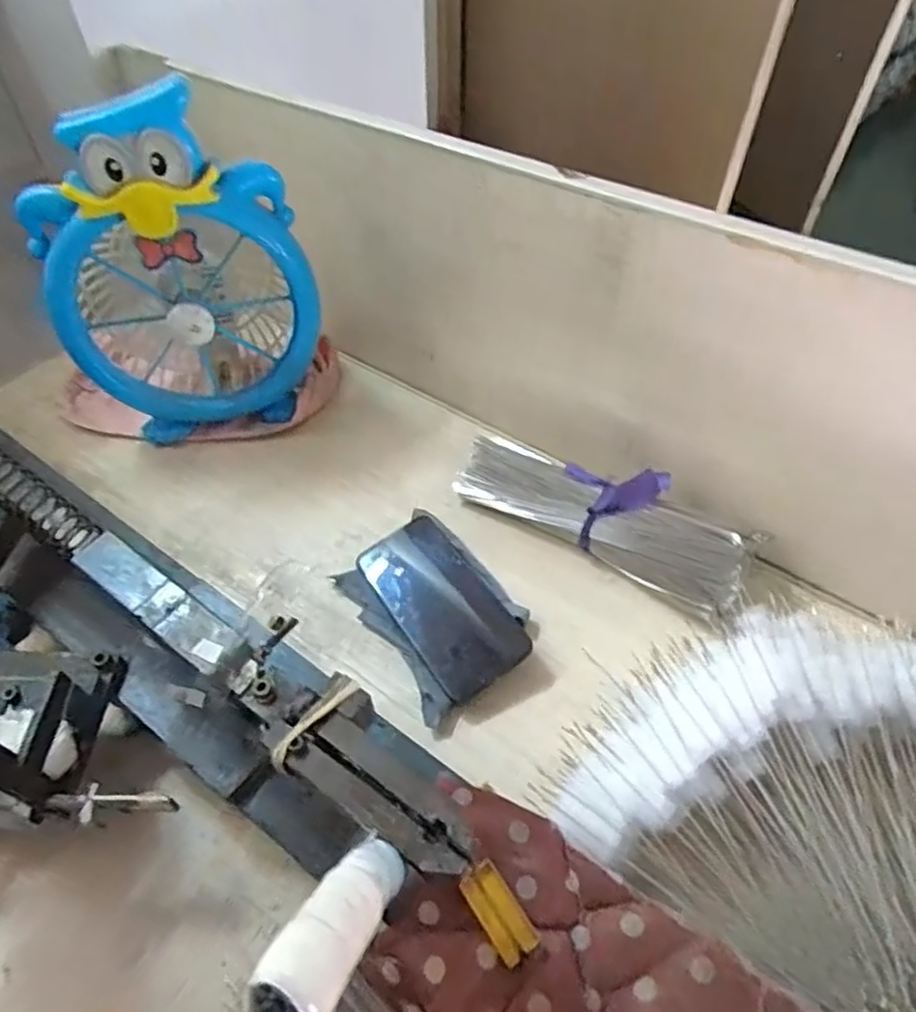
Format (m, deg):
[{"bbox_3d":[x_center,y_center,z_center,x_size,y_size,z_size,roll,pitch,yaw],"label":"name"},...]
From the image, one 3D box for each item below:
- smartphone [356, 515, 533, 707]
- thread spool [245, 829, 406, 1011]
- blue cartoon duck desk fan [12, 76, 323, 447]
[{"bbox_3d":[-0.015,0.079,0.552,0.078,0.016,0.162,-34,57,-11],"label":"smartphone"},{"bbox_3d":[-0.039,0.143,0.237,0.025,0.097,0.024,1,93,15],"label":"thread spool"},{"bbox_3d":[-0.254,-0.214,0.618,0.221,0.294,0.138,-15,53,-12],"label":"blue cartoon duck desk fan"}]

